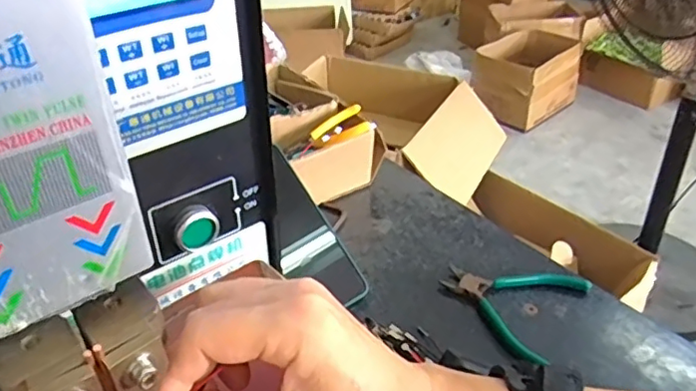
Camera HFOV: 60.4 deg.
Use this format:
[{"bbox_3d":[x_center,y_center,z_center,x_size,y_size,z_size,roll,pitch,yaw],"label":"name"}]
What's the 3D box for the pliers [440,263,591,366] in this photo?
[{"bbox_3d":[0.134,0.088,0.514,0.109,0.013,0.105,20,41,28],"label":"pliers"}]

